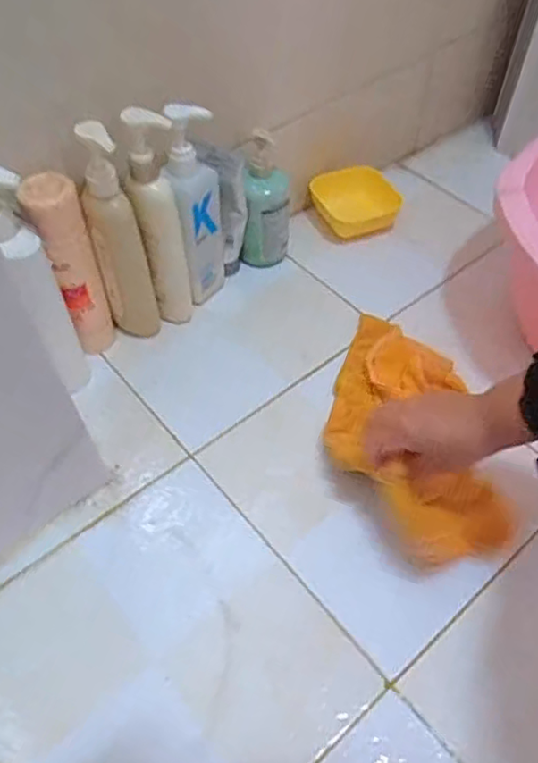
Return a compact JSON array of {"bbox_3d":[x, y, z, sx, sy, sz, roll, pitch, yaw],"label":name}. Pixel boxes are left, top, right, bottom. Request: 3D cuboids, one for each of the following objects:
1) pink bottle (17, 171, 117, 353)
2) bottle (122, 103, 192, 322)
[{"bbox_3d":[-0.212,-0.116,0.668,0.053,0.223,0.063,-19,55,-14],"label":"pink bottle"},{"bbox_3d":[-0.123,-0.176,0.686,0.061,0.262,0.047,-23,56,-17],"label":"bottle"}]

